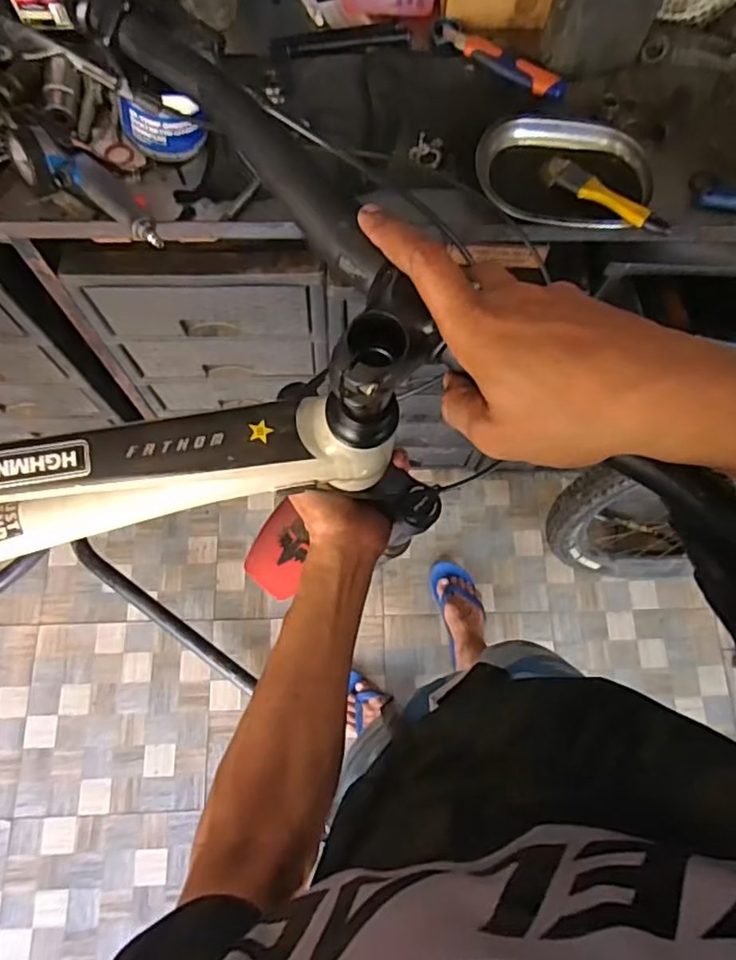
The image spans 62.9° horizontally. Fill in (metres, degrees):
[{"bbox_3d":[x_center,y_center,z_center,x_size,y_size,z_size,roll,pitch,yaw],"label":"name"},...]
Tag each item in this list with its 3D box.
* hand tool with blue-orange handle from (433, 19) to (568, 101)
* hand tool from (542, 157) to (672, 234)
[{"bbox_3d":[0.170,-0.547,0.783,0.193,0.017,0.042,31,74,8],"label":"hand tool with blue-orange handle"},{"bbox_3d":[0.280,-0.335,0.709,0.164,0.027,0.034,41,75,11],"label":"hand tool"}]

